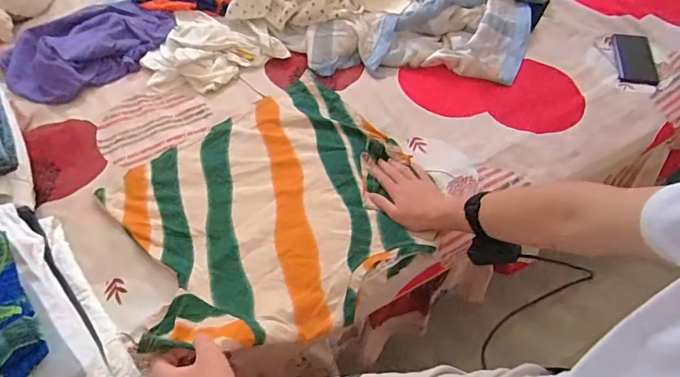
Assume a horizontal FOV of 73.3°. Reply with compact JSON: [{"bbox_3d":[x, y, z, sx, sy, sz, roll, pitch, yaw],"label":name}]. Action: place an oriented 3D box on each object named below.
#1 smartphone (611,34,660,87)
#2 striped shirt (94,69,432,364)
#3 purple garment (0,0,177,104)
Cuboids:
[{"bbox_3d":[0.672,-0.294,1.035,0.087,0.014,0.171,10,52,8],"label":"smartphone"},{"bbox_3d":[-0.117,0.004,0.772,0.474,0.075,0.483,-26,58,-19],"label":"striped shirt"},{"bbox_3d":[-0.580,-0.345,1.053,0.265,0.060,0.376,36,60,25],"label":"purple garment"}]

